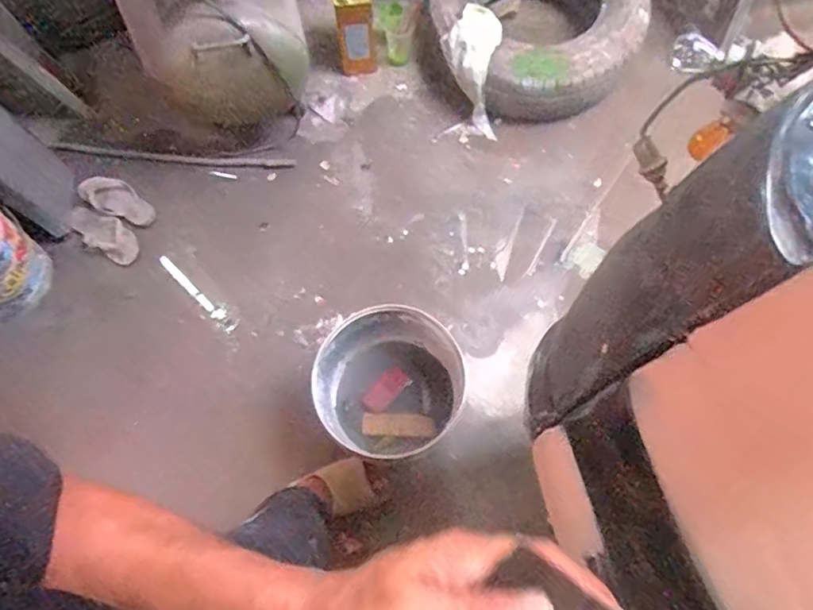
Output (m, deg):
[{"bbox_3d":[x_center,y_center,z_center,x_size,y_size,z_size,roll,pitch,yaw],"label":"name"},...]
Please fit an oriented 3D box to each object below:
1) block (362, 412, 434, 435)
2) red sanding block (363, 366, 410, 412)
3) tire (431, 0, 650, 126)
[{"bbox_3d":[-0.017,0.263,1.259,0.164,0.015,0.047,5,71,-16],"label":"block"},{"bbox_3d":[-0.047,0.188,1.254,0.053,0.020,0.111,41,77,13],"label":"red sanding block"},{"bbox_3d":[0.372,-0.844,1.649,0.594,0.182,0.618,-34,75,-10],"label":"tire"}]

